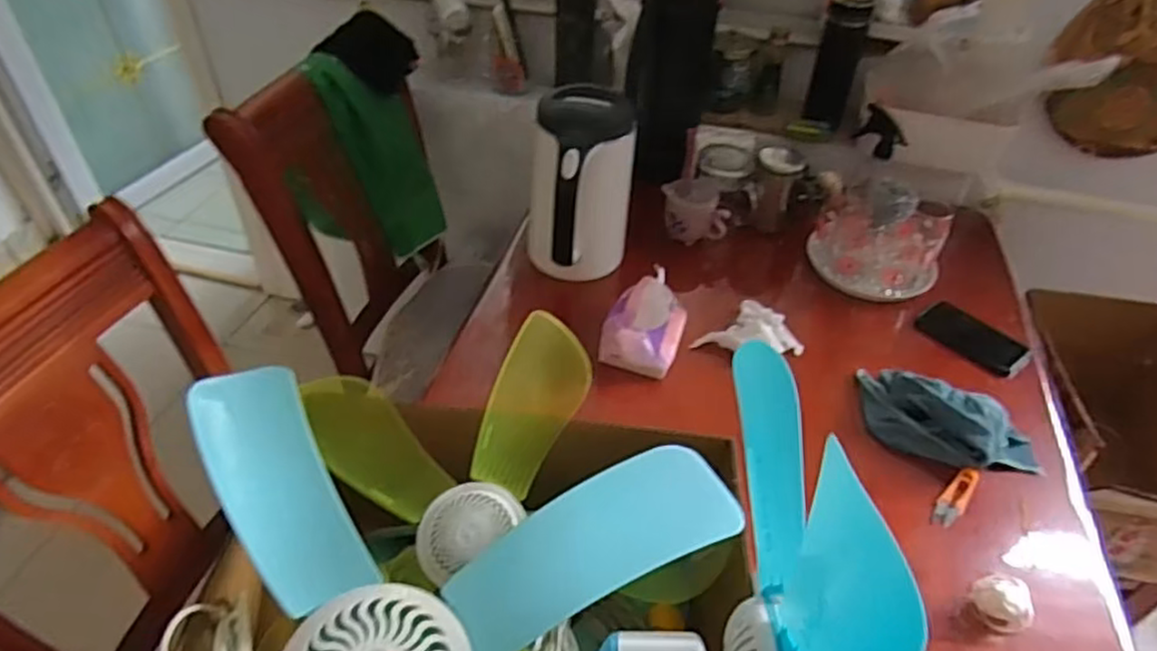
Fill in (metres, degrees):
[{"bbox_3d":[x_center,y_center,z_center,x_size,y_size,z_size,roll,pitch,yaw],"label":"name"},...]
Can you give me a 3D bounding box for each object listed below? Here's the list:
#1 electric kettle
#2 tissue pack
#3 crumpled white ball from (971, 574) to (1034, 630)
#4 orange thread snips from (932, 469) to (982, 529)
[{"bbox_3d":[0.001,-0.176,0.977,0.144,0.245,0.165,2,43,-1],"label":"electric kettle"},{"bbox_3d":[0.090,-0.012,0.917,0.088,0.098,0.131,18,45,16],"label":"tissue pack"},{"bbox_3d":[0.414,0.268,0.687,0.043,0.037,0.053,-27,50,-28],"label":"crumpled white ball"},{"bbox_3d":[0.421,0.190,0.790,0.025,0.009,0.094,33,50,28],"label":"orange thread snips"}]

